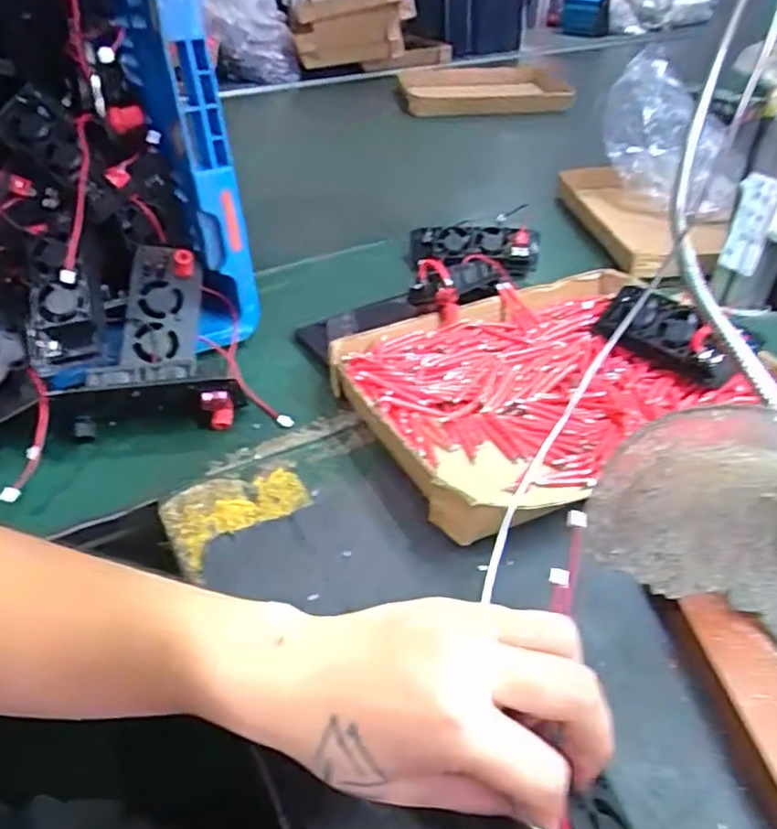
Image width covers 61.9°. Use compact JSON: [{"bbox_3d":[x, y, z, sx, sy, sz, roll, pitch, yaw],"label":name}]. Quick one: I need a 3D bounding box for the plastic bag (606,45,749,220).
[{"bbox_3d":[0.349,-0.342,0.795,0.072,0.142,0.184,-12,41,-14],"label":"plastic bag"}]

